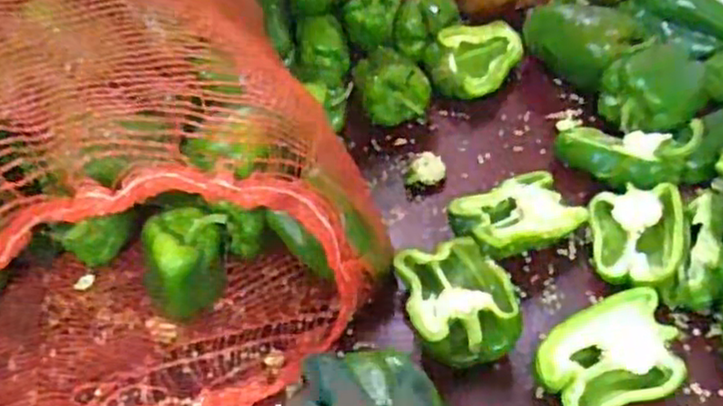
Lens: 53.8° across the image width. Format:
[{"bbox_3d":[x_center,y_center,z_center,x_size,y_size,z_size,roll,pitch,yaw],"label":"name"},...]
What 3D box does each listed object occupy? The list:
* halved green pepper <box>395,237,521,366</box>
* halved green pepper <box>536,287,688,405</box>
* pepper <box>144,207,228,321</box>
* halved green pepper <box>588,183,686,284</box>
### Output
[{"bbox_3d":[0.071,0.073,0.541,0.074,0.051,0.105,-11,46,-5],"label":"halved green pepper"},{"bbox_3d":[0.168,0.109,0.496,0.094,0.052,0.066,-13,46,-8],"label":"halved green pepper"},{"bbox_3d":[-0.130,0.051,0.550,0.052,0.081,0.069,-5,45,0],"label":"pepper"},{"bbox_3d":[0.217,0.029,0.565,0.067,0.038,0.090,7,47,12],"label":"halved green pepper"}]

